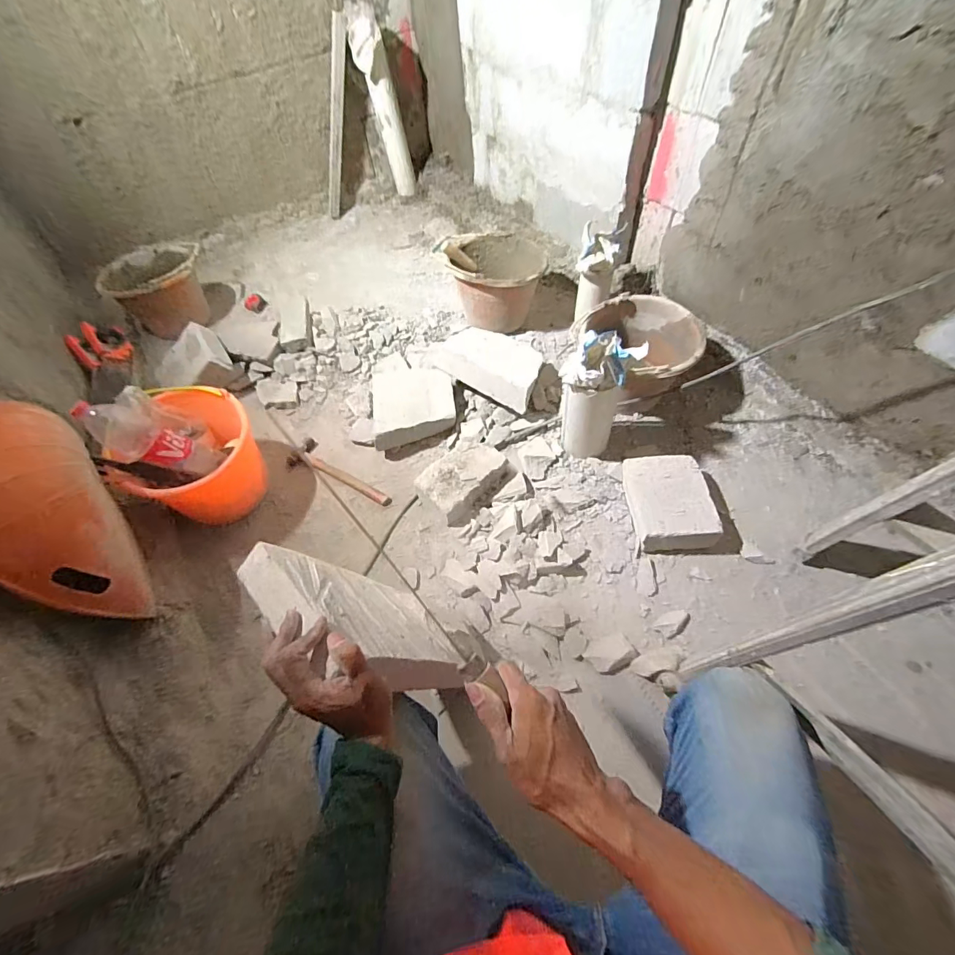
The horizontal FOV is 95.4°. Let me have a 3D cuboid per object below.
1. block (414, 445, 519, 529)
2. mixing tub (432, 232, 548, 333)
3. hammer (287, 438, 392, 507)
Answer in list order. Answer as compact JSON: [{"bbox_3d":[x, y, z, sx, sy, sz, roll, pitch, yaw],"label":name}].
[{"bbox_3d":[-0.022,0.003,1.017,0.209,0.071,0.143,-35,62,-17],"label":"block"},{"bbox_3d":[0.053,-0.600,1.297,0.276,0.163,0.299,-2,57,3],"label":"mixing tub"},{"bbox_3d":[-0.349,-0.008,1.068,0.311,0.037,0.083,29,64,20],"label":"hammer"}]

